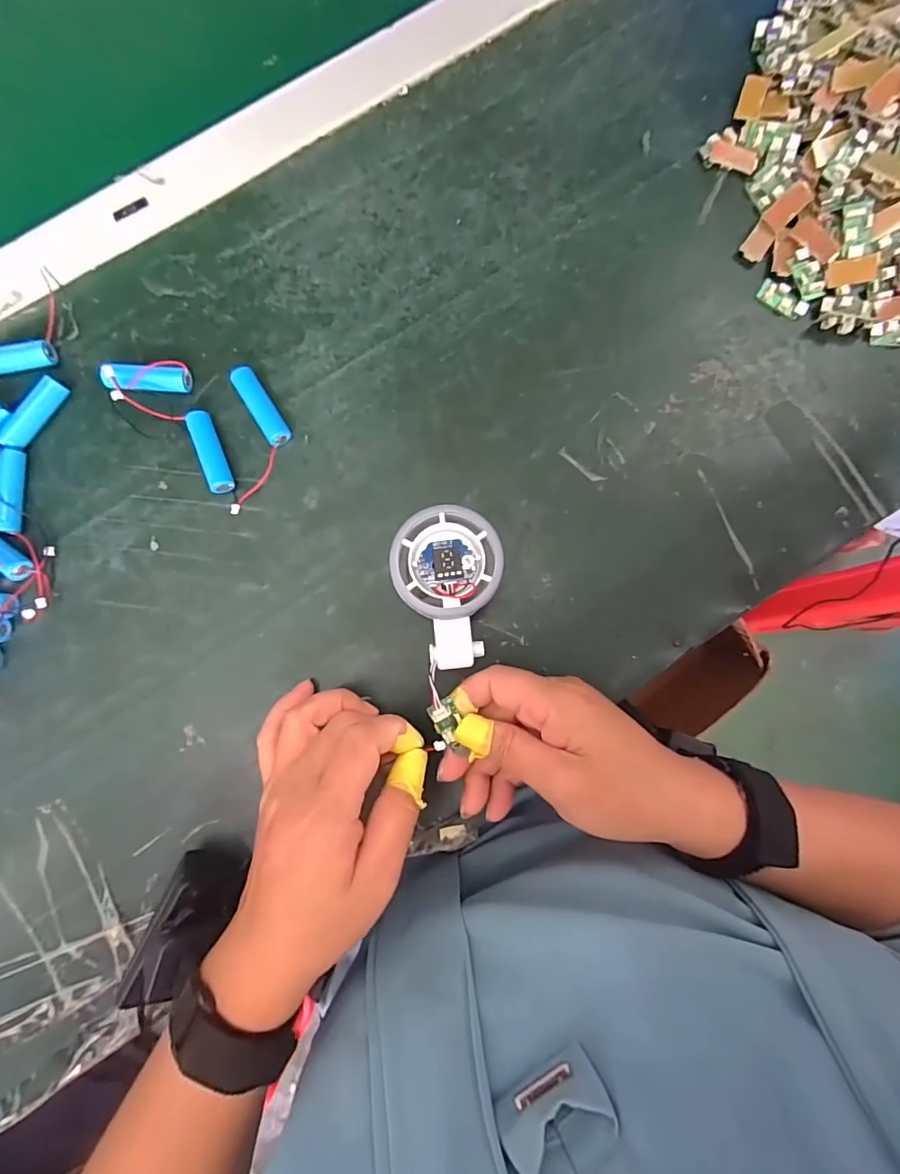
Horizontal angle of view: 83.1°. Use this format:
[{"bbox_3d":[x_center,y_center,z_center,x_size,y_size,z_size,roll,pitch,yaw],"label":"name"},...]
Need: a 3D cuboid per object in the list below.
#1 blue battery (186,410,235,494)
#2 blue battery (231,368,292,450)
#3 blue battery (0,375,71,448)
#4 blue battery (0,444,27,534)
[{"bbox_3d":[-0.145,-0.082,0.309,0.013,0.012,0.052,-21,87,-4],"label":"blue battery"},{"bbox_3d":[-0.115,-0.110,0.312,0.015,0.012,0.051,-32,88,-4],"label":"blue battery"},{"bbox_3d":[-0.252,-0.106,0.307,0.013,0.012,0.047,32,85,0],"label":"blue battery"},{"bbox_3d":[-0.263,-0.058,0.303,0.011,0.011,0.051,1,86,-2],"label":"blue battery"}]

